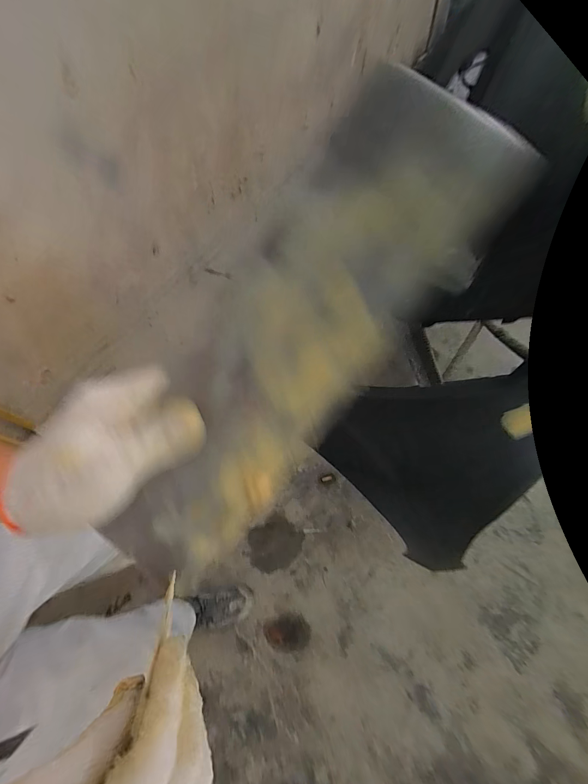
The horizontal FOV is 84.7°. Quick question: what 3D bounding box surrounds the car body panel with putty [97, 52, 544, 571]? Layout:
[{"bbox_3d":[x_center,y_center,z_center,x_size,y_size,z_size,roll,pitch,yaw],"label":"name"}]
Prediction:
[{"bbox_3d":[-0.009,-0.019,0.200,0.098,0.015,0.334,40,101,3],"label":"car body panel with putty"}]

